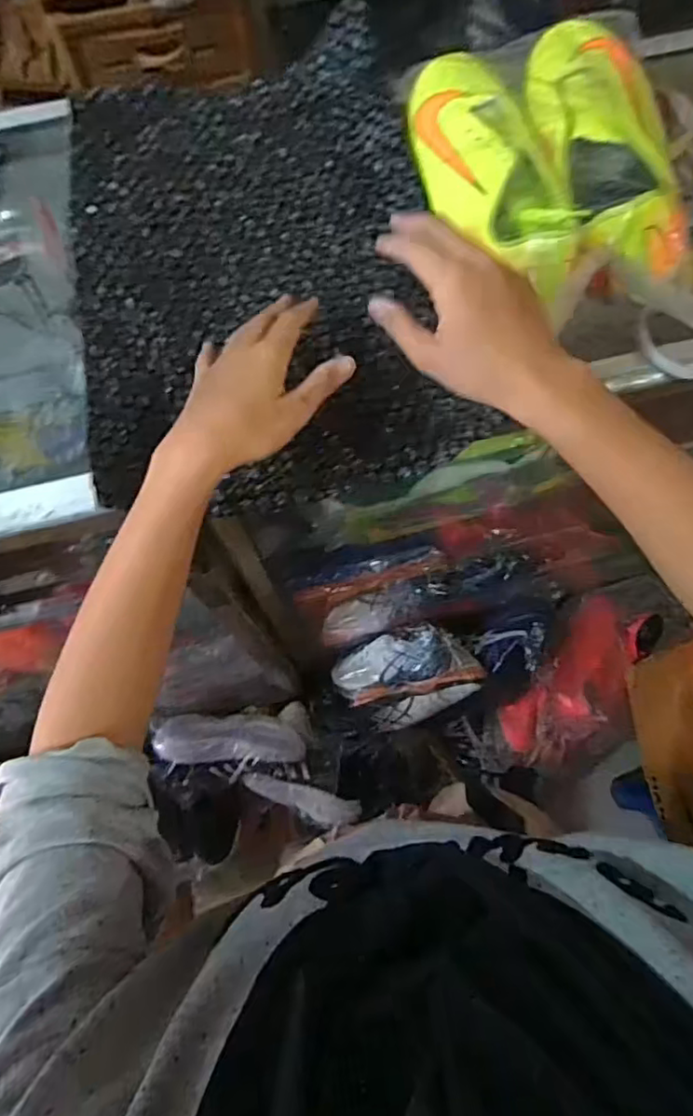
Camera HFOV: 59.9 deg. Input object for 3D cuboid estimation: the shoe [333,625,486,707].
[{"bbox_3d":[0.101,0.205,1.142,0.282,0.080,0.113,-15,67,26],"label":"shoe"}]

